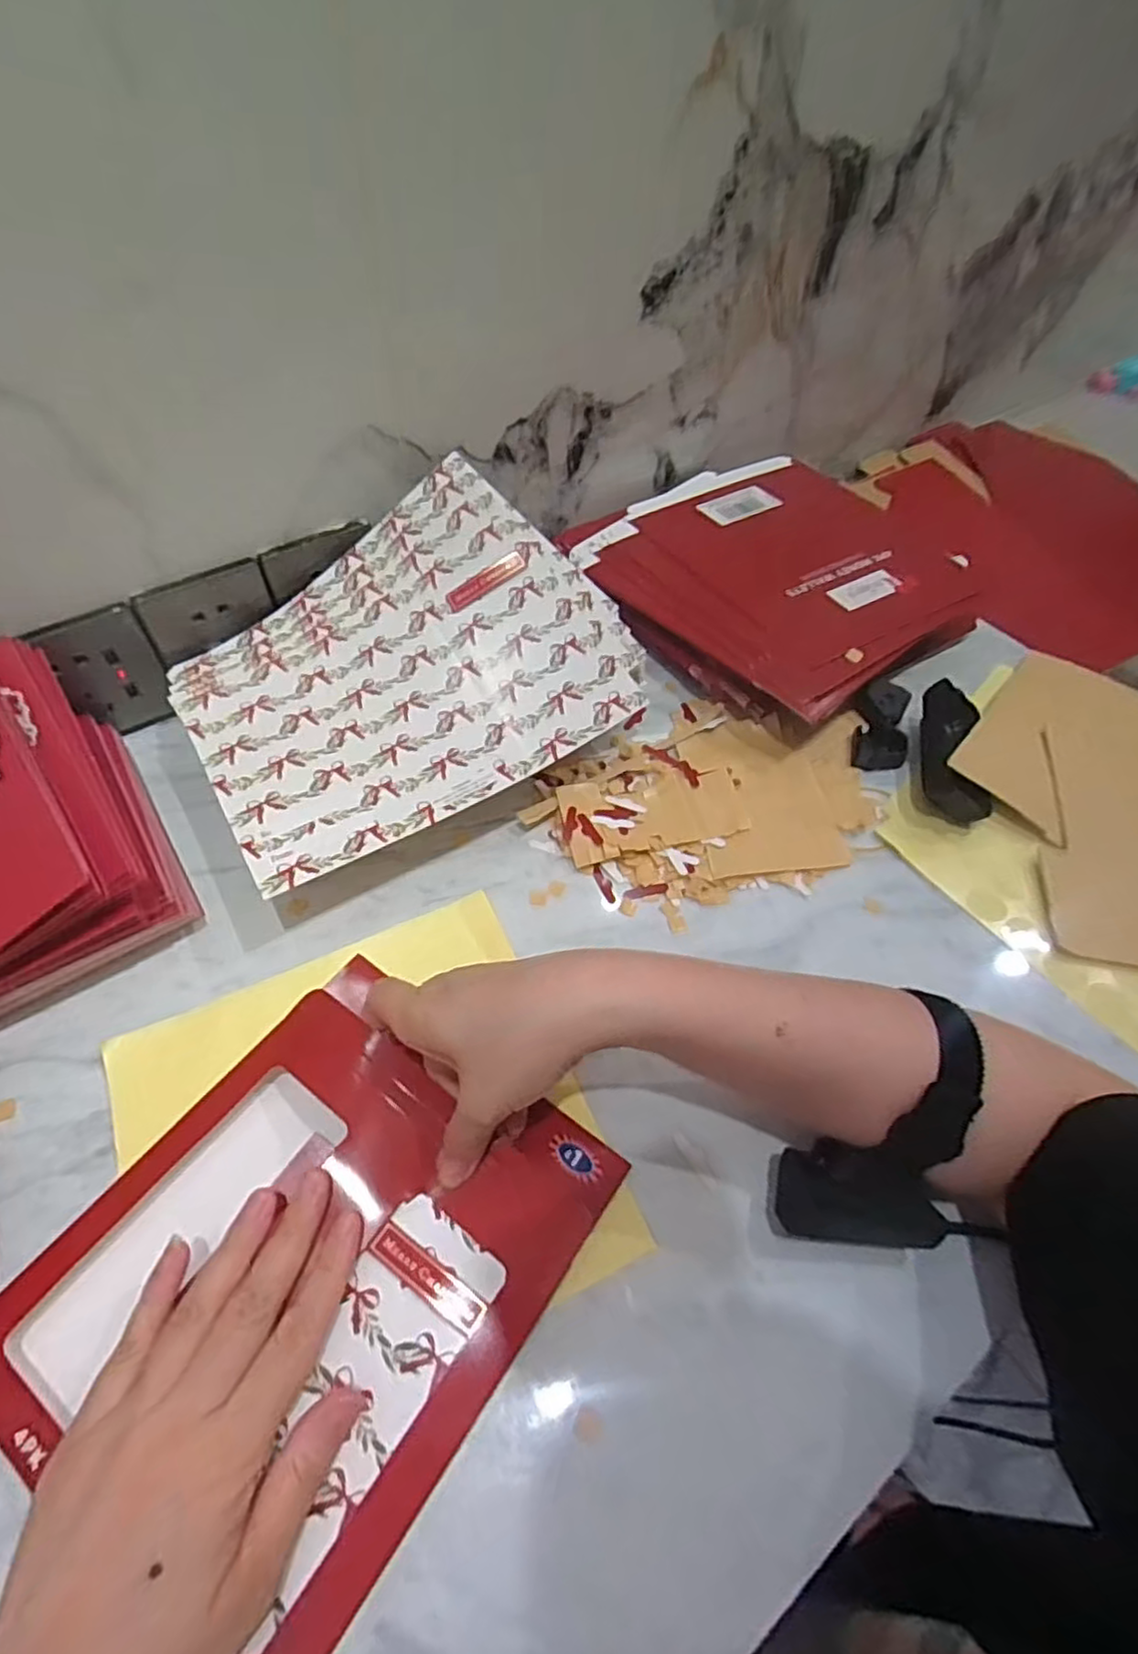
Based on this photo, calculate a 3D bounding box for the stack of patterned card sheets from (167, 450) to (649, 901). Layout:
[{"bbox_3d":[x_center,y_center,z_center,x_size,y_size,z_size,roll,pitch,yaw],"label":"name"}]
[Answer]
[{"bbox_3d":[-0.109,-0.113,0.452,0.265,0.075,0.216,-27,59,-20],"label":"stack of patterned card sheets"}]

